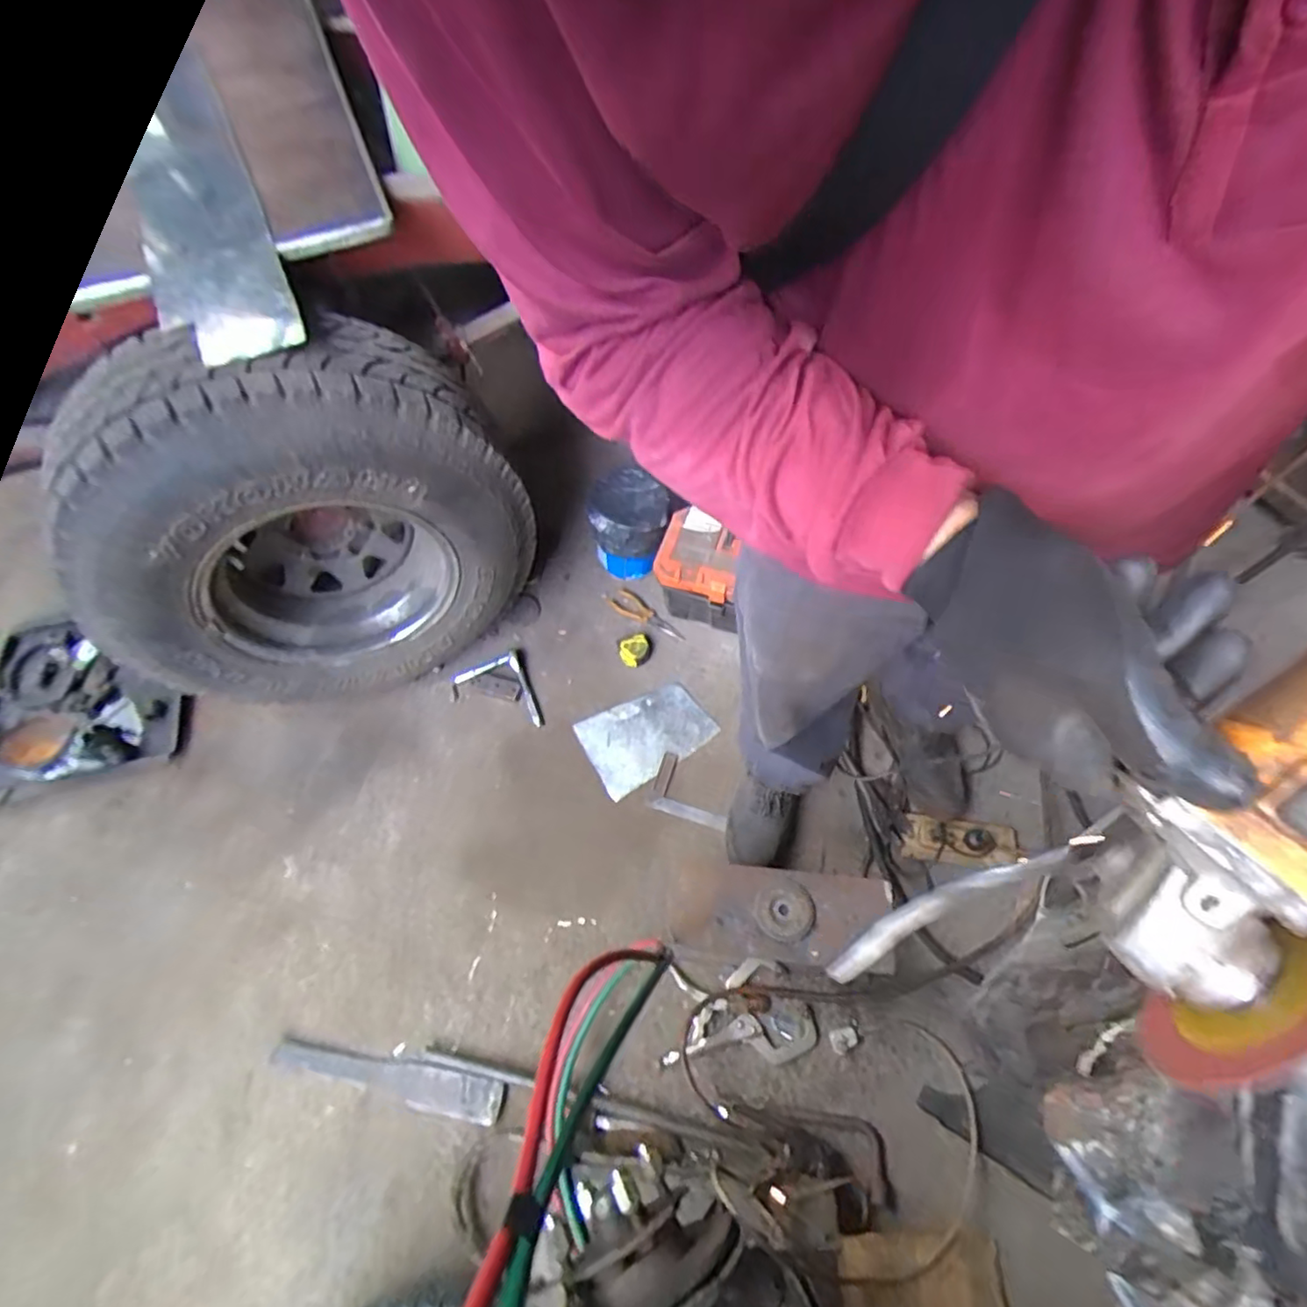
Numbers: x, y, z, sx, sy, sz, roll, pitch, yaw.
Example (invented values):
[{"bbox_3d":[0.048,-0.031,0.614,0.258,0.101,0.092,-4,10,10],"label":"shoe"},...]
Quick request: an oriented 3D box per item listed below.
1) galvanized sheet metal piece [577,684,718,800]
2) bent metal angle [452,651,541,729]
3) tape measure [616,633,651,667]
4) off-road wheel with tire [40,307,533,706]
[{"bbox_3d":[-0.013,0.169,1.341,0.256,0.005,0.182,-28,63,-11],"label":"galvanized sheet metal piece"},{"bbox_3d":[-0.345,0.094,1.381,0.167,0.043,0.192,-20,62,-7],"label":"bent metal angle"},{"bbox_3d":[-0.041,-0.008,1.408,0.072,0.030,0.080,-21,62,-7],"label":"tape measure"},{"bbox_3d":[-0.574,-0.213,1.156,0.666,0.681,0.277,-20,59,-19],"label":"off-road wheel with tire"}]

